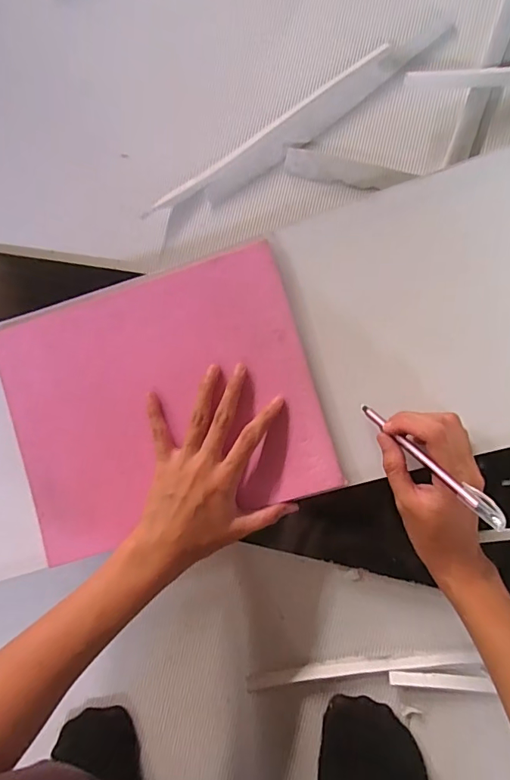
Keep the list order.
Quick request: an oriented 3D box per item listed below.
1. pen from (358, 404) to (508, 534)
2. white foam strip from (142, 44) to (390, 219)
[{"bbox_3d":[0.117,0.046,0.319,0.011,0.140,0.008,-46,125,4],"label":"pen"},{"bbox_3d":[0.006,-0.246,0.434,0.267,0.005,0.017,-33,83,5],"label":"white foam strip"}]

